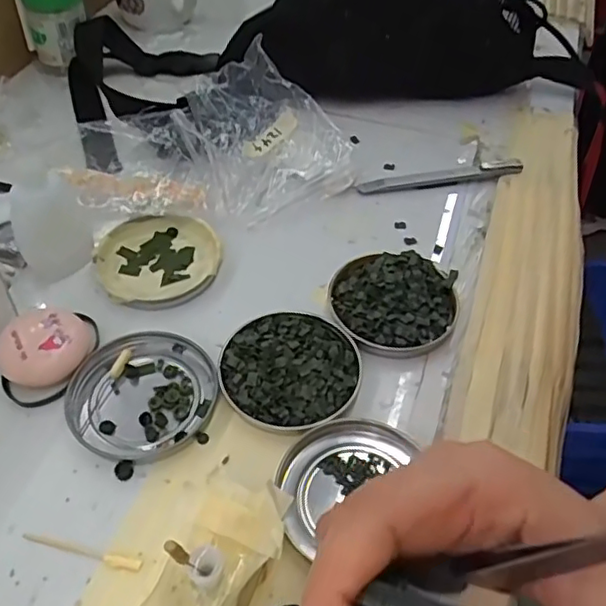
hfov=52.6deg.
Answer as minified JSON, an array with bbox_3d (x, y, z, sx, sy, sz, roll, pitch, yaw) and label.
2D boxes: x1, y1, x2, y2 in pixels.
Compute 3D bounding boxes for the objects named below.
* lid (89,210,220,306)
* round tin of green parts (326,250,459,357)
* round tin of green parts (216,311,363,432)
[{"bbox_3d":[-0.095,-0.028,0.401,0.078,0.012,0.075,1,49,-1],"label":"lid"},{"bbox_3d":[0.055,-0.002,0.379,0.077,0.016,0.076,1,49,-1],"label":"round tin of green parts"},{"bbox_3d":[-0.007,0.037,0.346,0.075,0.012,0.077,1,49,-1],"label":"round tin of green parts"}]

